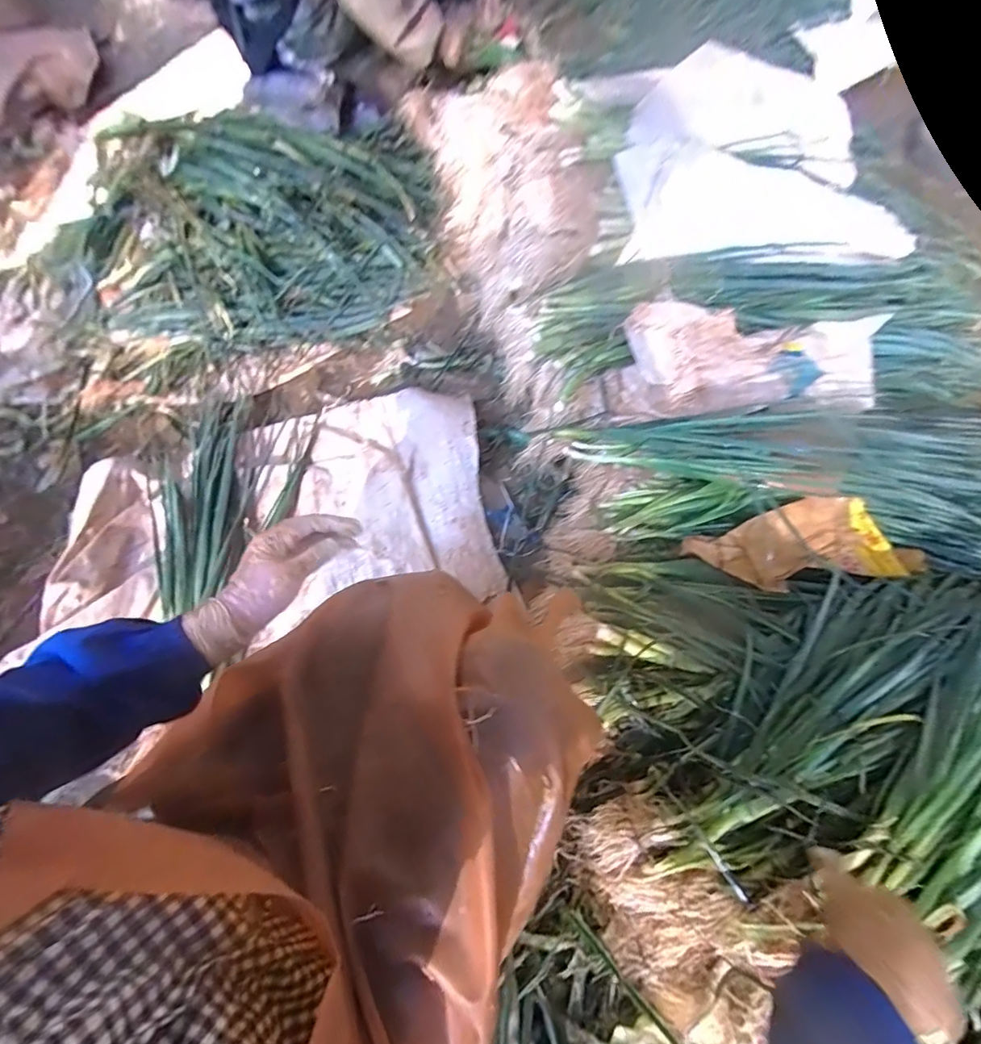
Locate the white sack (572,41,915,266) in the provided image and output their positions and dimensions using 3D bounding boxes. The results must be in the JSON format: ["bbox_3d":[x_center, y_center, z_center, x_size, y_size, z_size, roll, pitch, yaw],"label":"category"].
[{"bbox_3d":[0.500,-0.709,0.937,0.544,0.120,0.556,4,65,2],"label":"white sack"}]

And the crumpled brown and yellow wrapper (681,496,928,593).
[{"bbox_3d":[0.497,0.037,0.757,0.355,0.058,0.138,-8,65,-4],"label":"crumpled brown and yellow wrapper"}]

